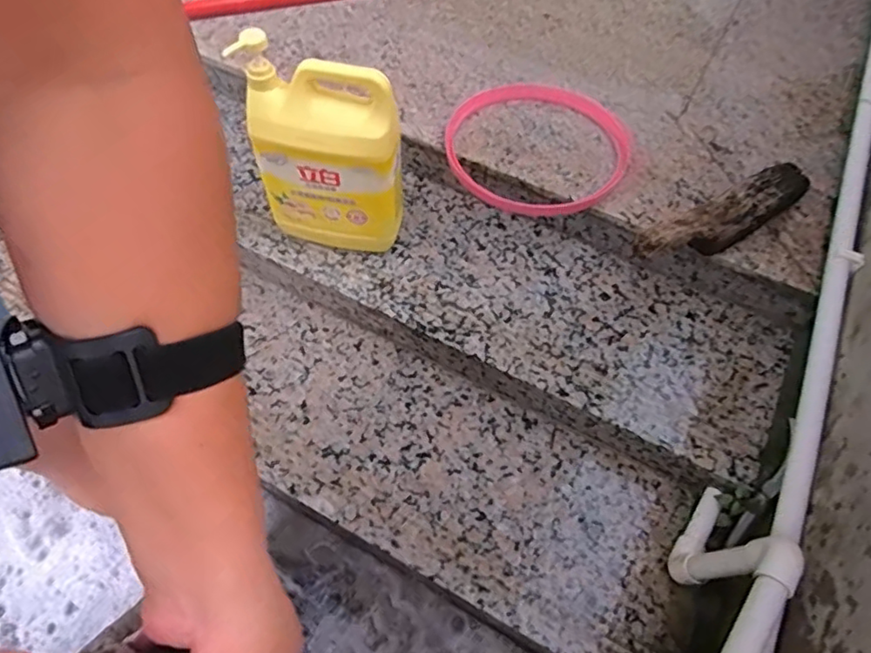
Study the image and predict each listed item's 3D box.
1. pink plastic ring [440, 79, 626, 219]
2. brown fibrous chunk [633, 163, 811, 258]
[{"bbox_3d":[0.143,-0.256,0.862,0.254,0.030,0.240,0,60,0],"label":"pink plastic ring"},{"bbox_3d":[0.365,-0.140,0.760,0.295,0.057,0.065,-29,63,-18],"label":"brown fibrous chunk"}]

